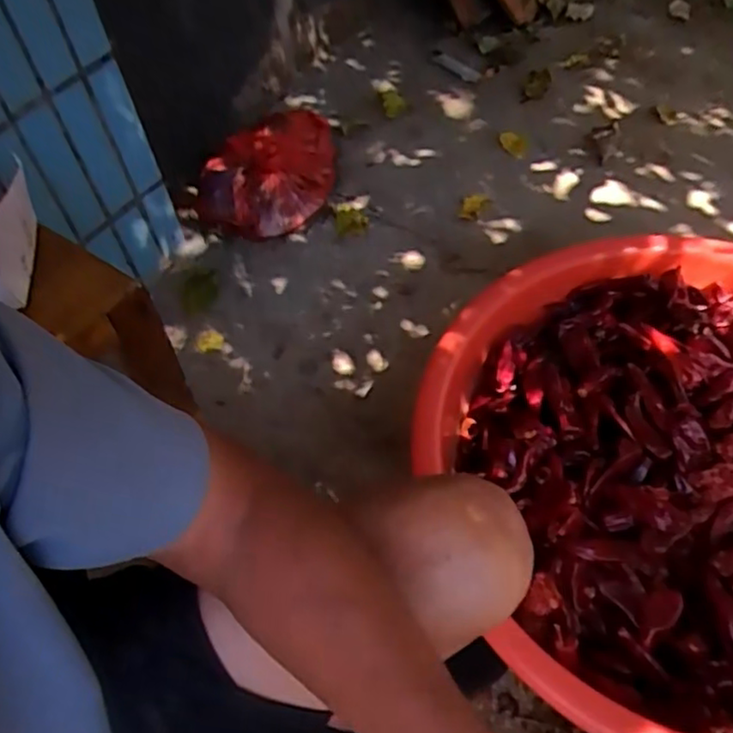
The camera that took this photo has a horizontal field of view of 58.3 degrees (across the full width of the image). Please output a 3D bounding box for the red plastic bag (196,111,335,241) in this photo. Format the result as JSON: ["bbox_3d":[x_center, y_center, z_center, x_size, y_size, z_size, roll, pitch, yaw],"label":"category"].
[{"bbox_3d":[-0.159,-0.342,1.160,0.285,0.112,0.171,-33,61,-18],"label":"red plastic bag"}]

